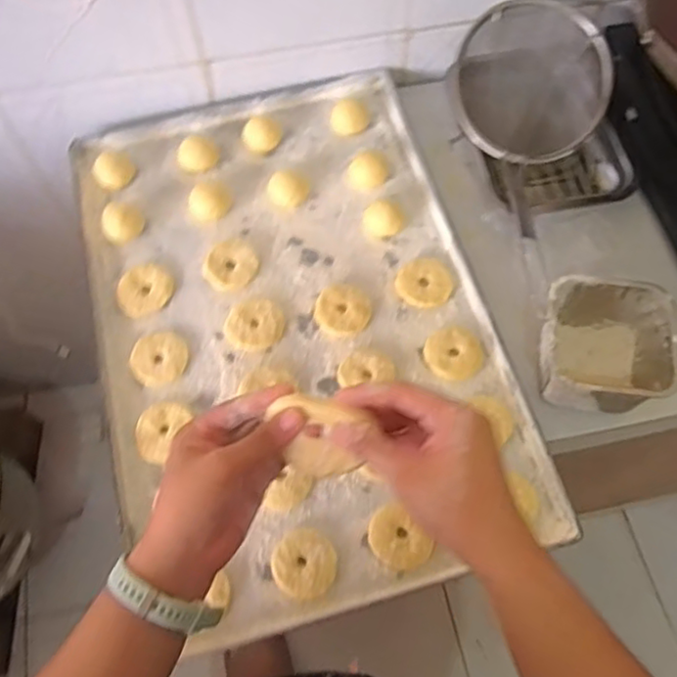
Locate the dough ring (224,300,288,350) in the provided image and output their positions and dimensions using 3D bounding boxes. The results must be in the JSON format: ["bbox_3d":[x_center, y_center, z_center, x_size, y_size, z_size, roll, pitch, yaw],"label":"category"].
[{"bbox_3d":[-0.090,-0.015,0.704,0.065,0.011,0.056,-26,66,-12],"label":"dough ring"}]

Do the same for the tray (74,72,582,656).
[{"bbox_3d":[-0.050,-0.032,0.714,0.422,0.042,0.597,-14,64,-6],"label":"tray"}]

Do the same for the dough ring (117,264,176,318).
[{"bbox_3d":[-0.216,-0.054,0.723,0.057,0.008,0.062,0,63,1],"label":"dough ring"}]

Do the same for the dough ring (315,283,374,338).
[{"bbox_3d":[0.006,-0.032,0.712,0.060,0.012,0.060,0,63,1],"label":"dough ring"}]

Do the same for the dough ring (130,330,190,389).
[{"bbox_3d":[-0.189,0.022,0.691,0.057,0.008,0.061,0,63,1],"label":"dough ring"}]

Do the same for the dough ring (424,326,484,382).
[{"bbox_3d":[0.121,0.015,0.681,0.059,0.009,0.058,0,63,1],"label":"dough ring"}]

